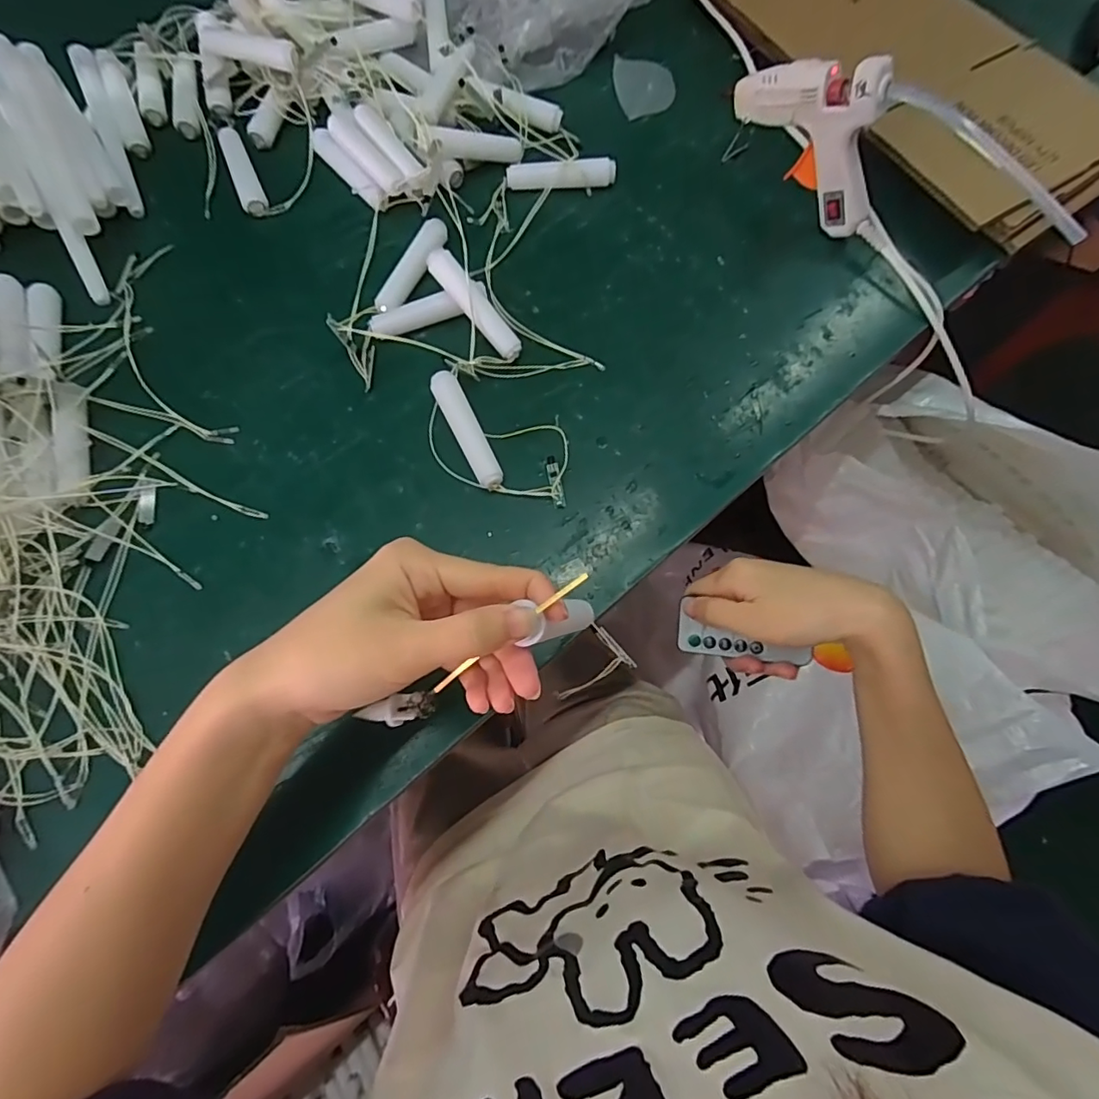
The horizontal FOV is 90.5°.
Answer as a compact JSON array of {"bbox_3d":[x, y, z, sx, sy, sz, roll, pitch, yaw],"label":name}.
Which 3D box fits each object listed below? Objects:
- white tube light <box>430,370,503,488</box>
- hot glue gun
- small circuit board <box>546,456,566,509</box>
[{"bbox_3d":[-0.057,-0.084,0.382,0.020,0.017,0.090,-26,73,-9],"label":"white tube light"},{"bbox_3d":[0.204,-0.325,0.423,0.025,0.103,0.141,-39,75,-13],"label":"hot glue gun"},{"bbox_3d":[0.004,-0.047,0.377,0.008,0.006,0.037,-11,71,-4],"label":"small circuit board"}]

